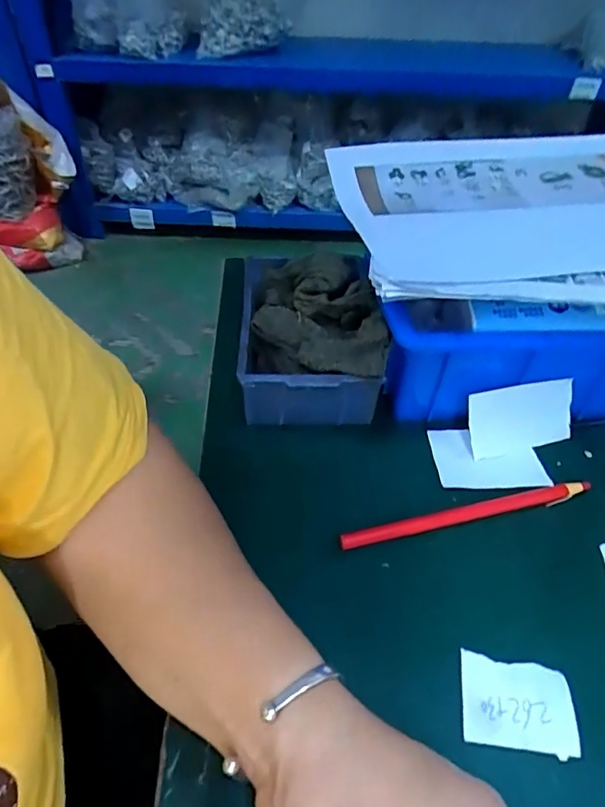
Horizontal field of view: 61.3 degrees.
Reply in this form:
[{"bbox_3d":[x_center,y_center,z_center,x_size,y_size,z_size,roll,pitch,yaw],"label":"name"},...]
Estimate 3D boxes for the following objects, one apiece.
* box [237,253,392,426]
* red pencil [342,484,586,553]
[{"bbox_3d":[0.002,-0.057,0.380,0.095,0.068,0.151,-1,48,-3],"label":"box"},{"bbox_3d":[0.103,0.068,0.314,0.164,0.007,0.010,-10,49,-11],"label":"red pencil"}]

